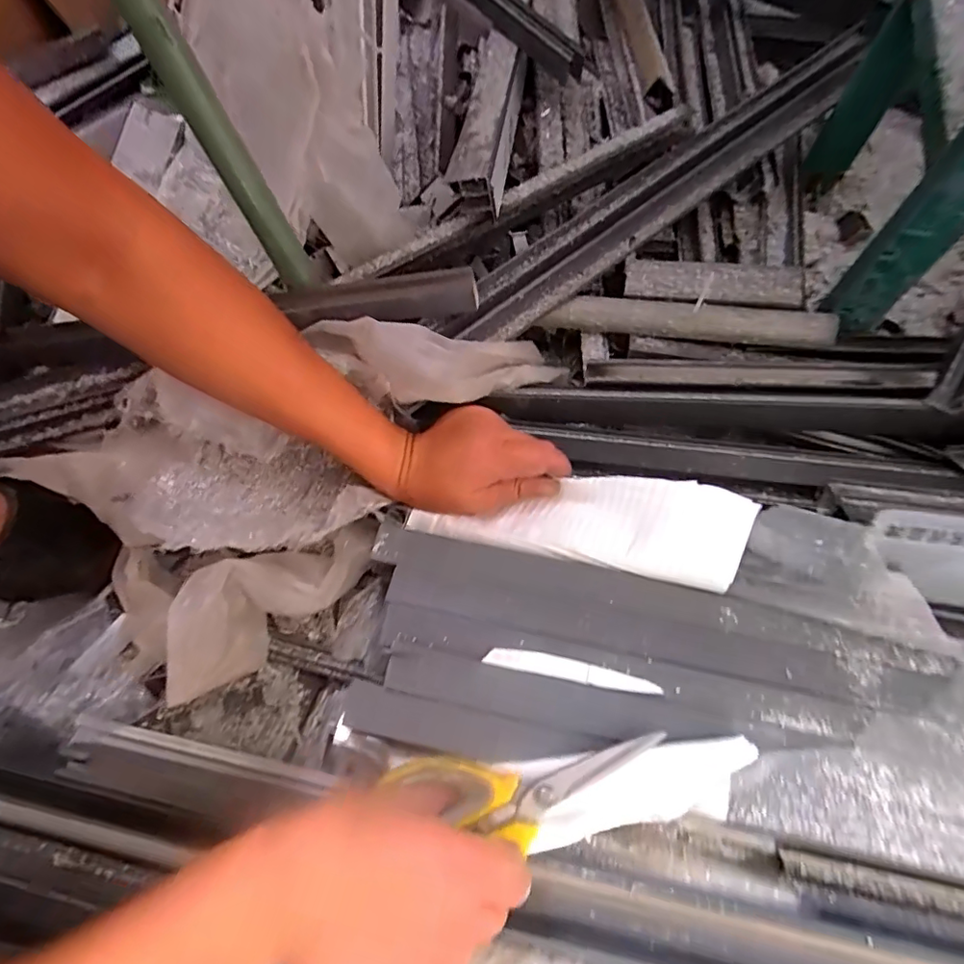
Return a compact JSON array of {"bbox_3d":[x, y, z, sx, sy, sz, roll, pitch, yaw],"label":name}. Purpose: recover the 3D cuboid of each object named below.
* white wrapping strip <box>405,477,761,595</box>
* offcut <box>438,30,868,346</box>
[{"bbox_3d":[0.062,0.023,0.378,0.219,0.014,0.062,9,78,19],"label":"white wrapping strip"},{"bbox_3d":[0.167,-0.261,0.481,0.496,0.037,0.045,-37,69,-14],"label":"offcut"}]

